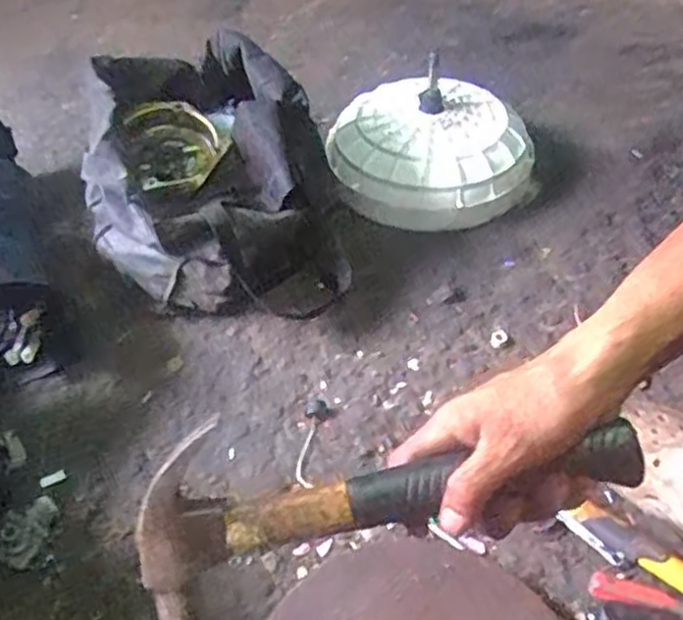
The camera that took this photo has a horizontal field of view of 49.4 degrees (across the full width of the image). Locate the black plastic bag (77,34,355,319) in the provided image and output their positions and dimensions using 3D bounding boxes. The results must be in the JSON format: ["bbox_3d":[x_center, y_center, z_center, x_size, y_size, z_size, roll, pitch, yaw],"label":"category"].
[{"bbox_3d":[-0.160,-0.149,0.903,0.278,0.233,0.291,-14,45,-14],"label":"black plastic bag"}]

